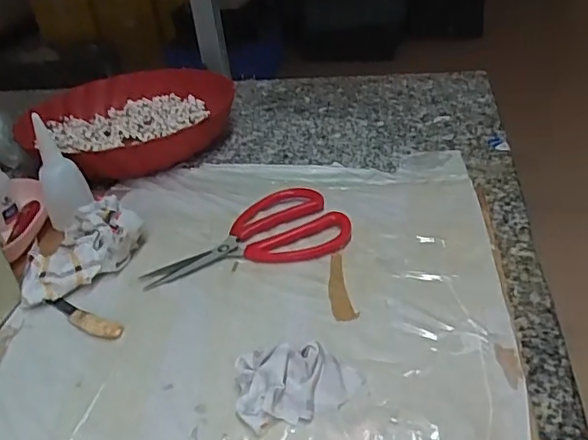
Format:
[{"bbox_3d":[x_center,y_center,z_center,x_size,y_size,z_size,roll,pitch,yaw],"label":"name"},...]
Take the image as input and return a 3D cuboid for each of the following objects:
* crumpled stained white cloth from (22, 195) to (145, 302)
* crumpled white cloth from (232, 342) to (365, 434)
[{"bbox_3d":[-0.170,0.022,0.458,0.100,0.031,0.064,-27,38,-29],"label":"crumpled stained white cloth"},{"bbox_3d":[0.002,0.092,0.327,0.071,0.026,0.039,-8,32,-3],"label":"crumpled white cloth"}]

